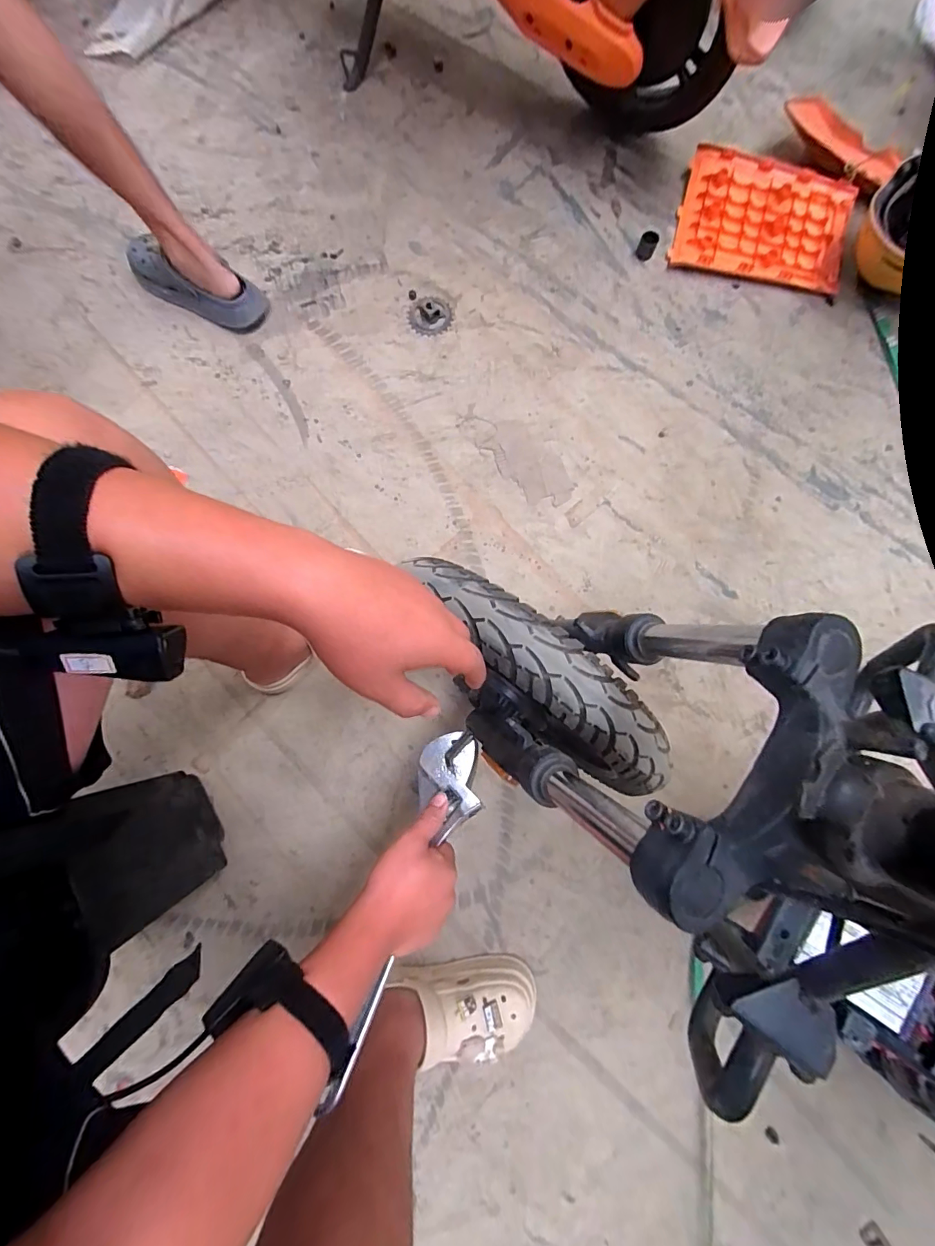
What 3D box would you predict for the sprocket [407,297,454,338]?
[{"bbox_3d":[-0.071,-0.591,0.877,0.083,0.013,0.074,-24,81,-4],"label":"sprocket"}]

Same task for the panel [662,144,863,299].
[{"bbox_3d":[0.588,-0.806,0.906,0.319,0.035,0.269,14,80,2],"label":"panel"}]

